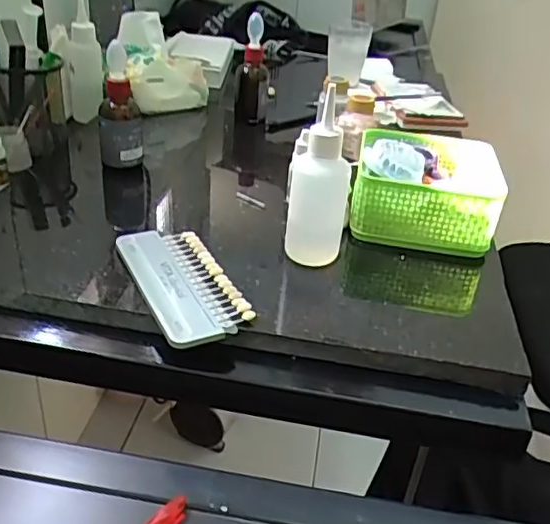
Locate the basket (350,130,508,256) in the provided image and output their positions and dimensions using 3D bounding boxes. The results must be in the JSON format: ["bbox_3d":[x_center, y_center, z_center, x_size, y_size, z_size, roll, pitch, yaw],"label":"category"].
[{"bbox_3d":[0.145,-0.075,0.601,0.131,0.071,0.137,10,32,6],"label":"basket"}]

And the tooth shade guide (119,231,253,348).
[{"bbox_3d":[-0.074,0.014,0.482,0.067,0.012,0.144,-12,36,-27],"label":"tooth shade guide"}]

